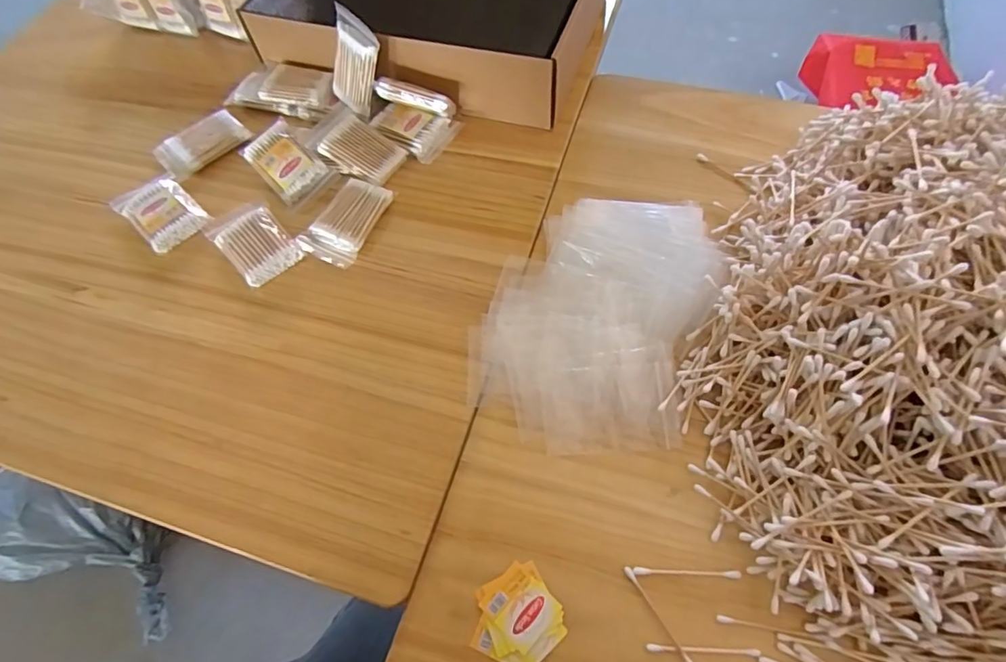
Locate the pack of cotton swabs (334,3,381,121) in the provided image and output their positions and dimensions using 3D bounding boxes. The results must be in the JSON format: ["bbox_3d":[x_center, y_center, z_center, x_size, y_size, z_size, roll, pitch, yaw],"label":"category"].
[{"bbox_3d":[-0.156,-0.277,0.541,0.060,0.088,0.009,39,45,11],"label":"pack of cotton swabs"}]

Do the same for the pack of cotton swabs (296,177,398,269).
[{"bbox_3d":[-0.152,-0.108,0.508,0.057,0.016,0.094,21,65,14],"label":"pack of cotton swabs"}]

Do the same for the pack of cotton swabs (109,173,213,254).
[{"bbox_3d":[-0.345,-0.120,0.525,0.084,0.016,0.059,40,71,21],"label":"pack of cotton swabs"}]

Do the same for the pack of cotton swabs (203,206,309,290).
[{"bbox_3d":[-0.240,-0.086,0.503,0.059,0.013,0.093,-40,67,-17],"label":"pack of cotton swabs"}]

